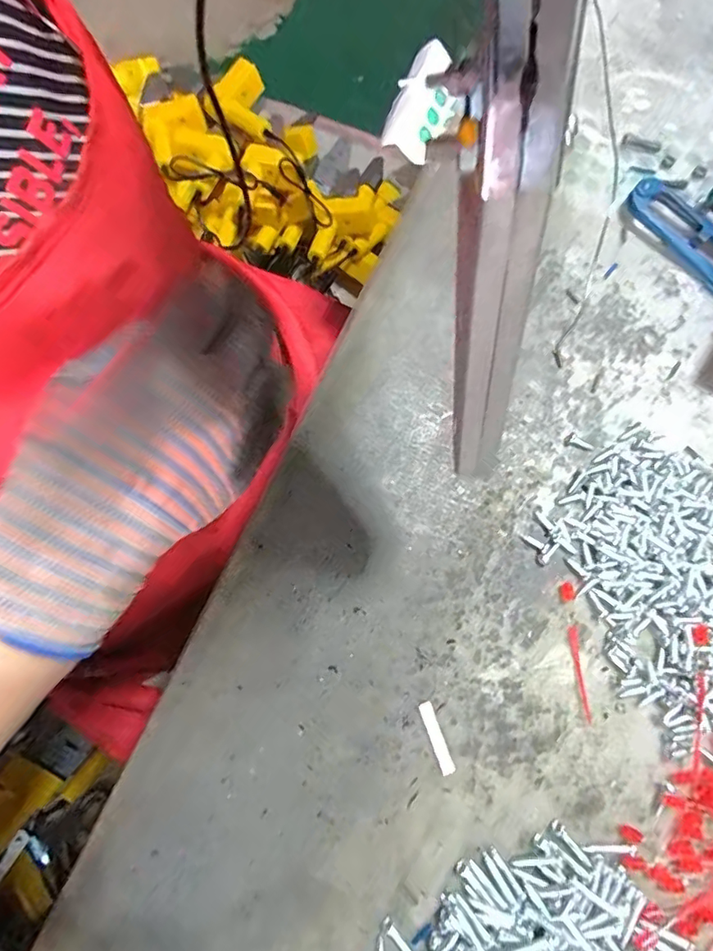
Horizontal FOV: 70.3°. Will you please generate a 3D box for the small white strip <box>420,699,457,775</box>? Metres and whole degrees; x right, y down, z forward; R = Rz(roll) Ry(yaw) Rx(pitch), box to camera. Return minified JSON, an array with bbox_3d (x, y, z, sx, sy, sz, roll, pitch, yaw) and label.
[{"bbox_3d":[0.036,0.119,0.230,0.006,0.004,0.031,-20,78,-5],"label":"small white strip"}]

